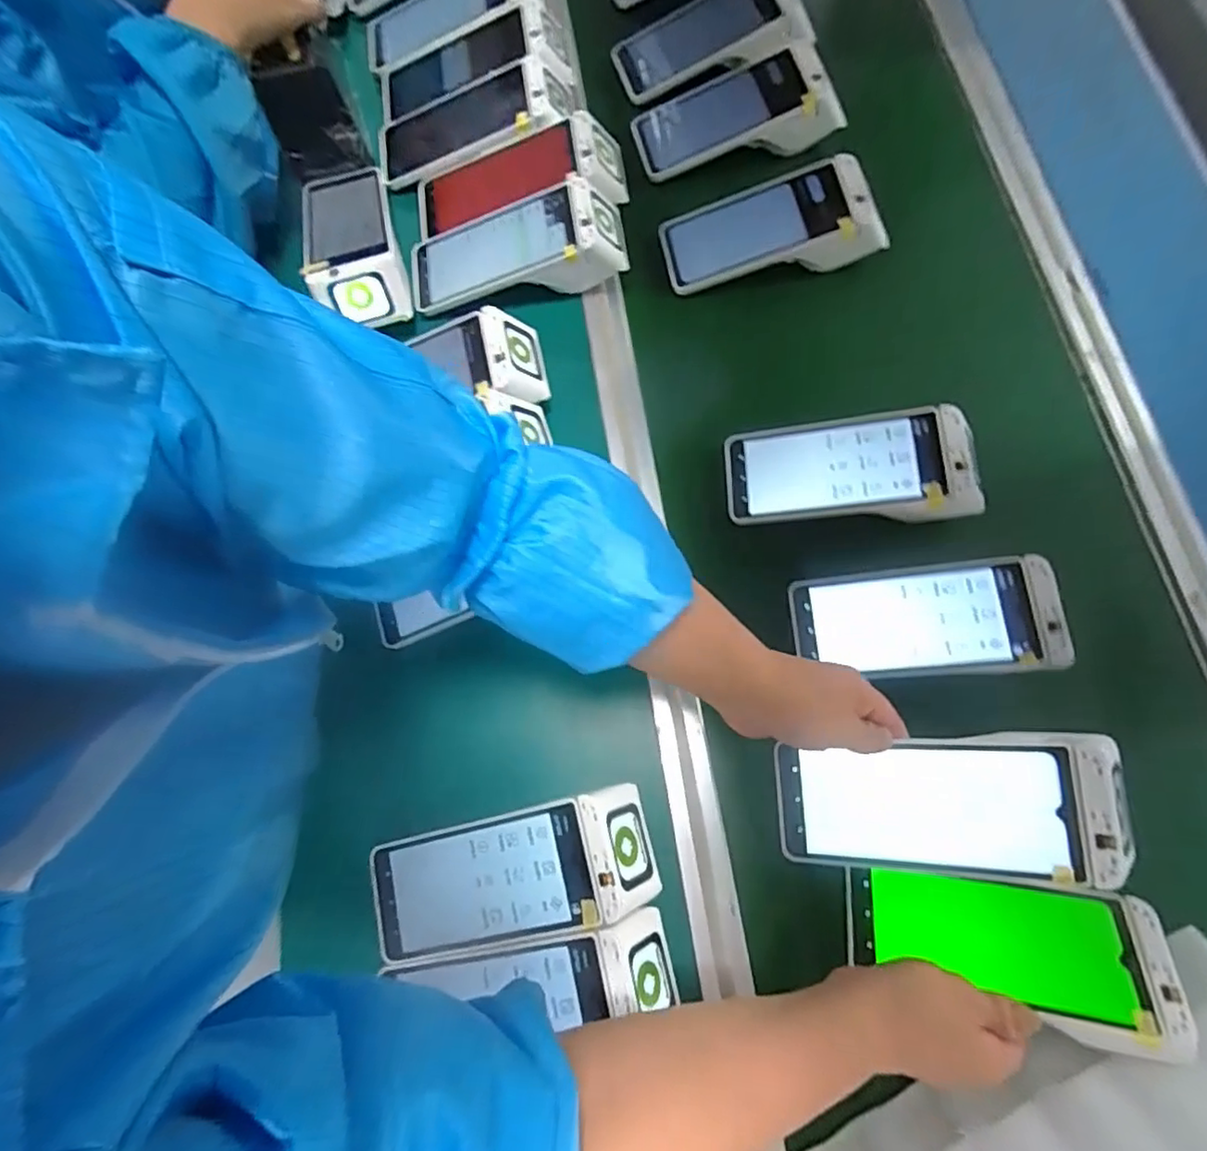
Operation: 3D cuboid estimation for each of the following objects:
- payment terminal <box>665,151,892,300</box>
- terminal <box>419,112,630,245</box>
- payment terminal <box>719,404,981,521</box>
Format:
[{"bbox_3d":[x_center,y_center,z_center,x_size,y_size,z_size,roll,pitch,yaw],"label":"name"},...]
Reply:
[{"bbox_3d":[0.156,-0.331,0.575,0.192,0.061,0.085,-6,75,0],"label":"payment terminal"},{"bbox_3d":[-0.084,-0.389,0.598,0.205,0.057,0.083,-5,75,1],"label":"terminal"},{"bbox_3d":[0.204,-0.087,0.514,0.198,0.040,0.089,0,75,19],"label":"payment terminal"}]

